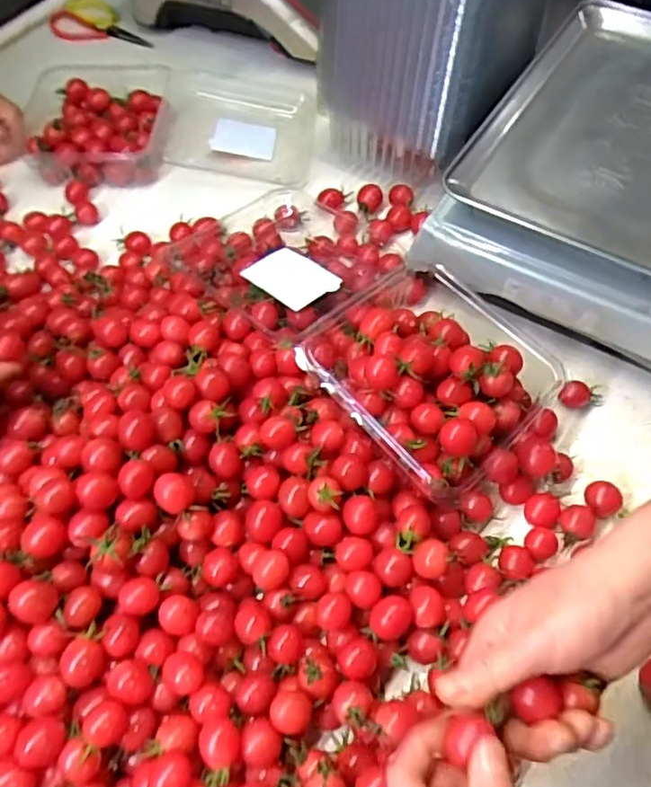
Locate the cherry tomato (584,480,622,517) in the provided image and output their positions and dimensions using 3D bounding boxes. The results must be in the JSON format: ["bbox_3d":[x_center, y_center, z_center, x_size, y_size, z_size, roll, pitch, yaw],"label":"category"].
[{"bbox_3d":[0.231,0.090,0.532,0.023,0.027,0.028,-40,66,-18],"label":"cherry tomato"}]

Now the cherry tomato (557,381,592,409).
[{"bbox_3d":[0.227,0.003,0.580,0.026,0.026,0.024,-1,60,2],"label":"cherry tomato"}]

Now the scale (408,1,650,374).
[{"bbox_3d":[0.316,-0.197,0.597,0.325,0.101,0.346,29,66,18],"label":"scale"}]

